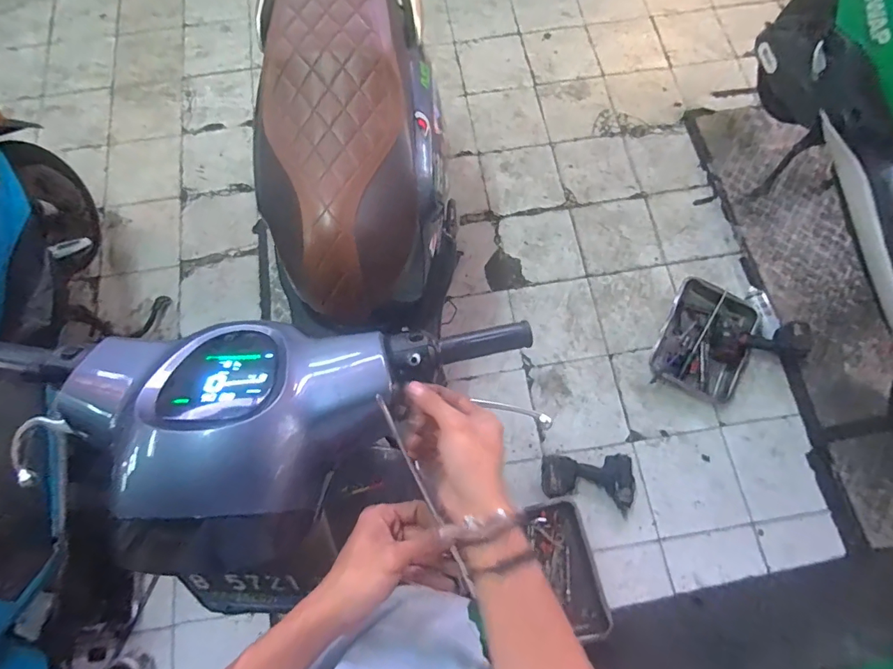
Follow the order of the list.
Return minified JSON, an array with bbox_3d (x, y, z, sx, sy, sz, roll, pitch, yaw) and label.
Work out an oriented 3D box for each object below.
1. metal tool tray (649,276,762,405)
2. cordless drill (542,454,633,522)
[{"bbox_3d":[0.893,0.013,1.522,0.296,0.085,0.385,23,75,7],"label":"metal tool tray"},{"bbox_3d":[0.446,0.443,1.382,0.287,0.080,0.174,13,74,4],"label":"cordless drill"}]

